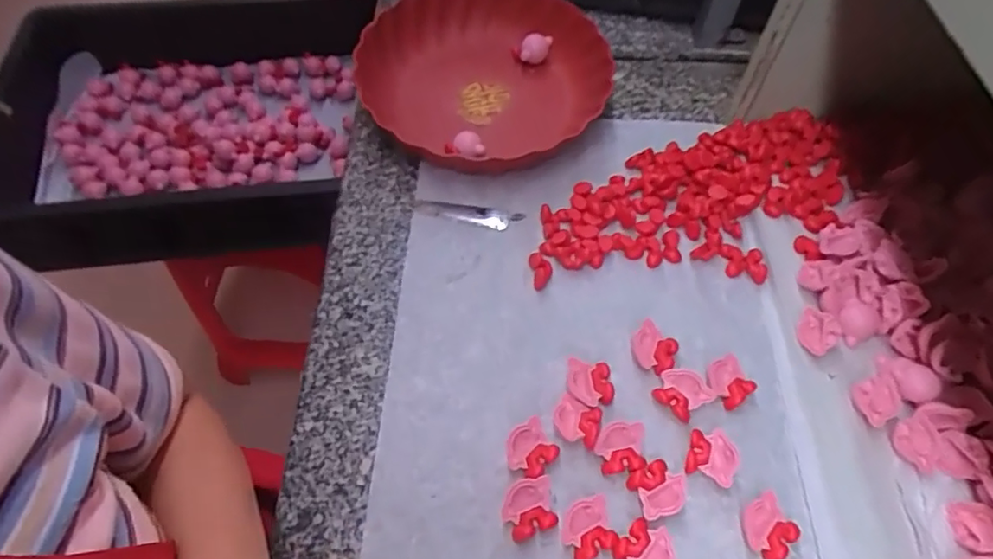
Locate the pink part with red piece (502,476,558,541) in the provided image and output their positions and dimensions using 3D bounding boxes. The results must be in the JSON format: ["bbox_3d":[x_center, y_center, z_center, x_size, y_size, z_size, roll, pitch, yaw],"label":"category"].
[{"bbox_3d":[0.021,0.151,0.373,0.033,0.016,0.033,-15,60,-9],"label":"pink part with red piece"}]

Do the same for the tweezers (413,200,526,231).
[{"bbox_3d":[-0.026,-0.059,0.511,0.097,0.005,0.021,10,60,6],"label":"tweezers"}]

